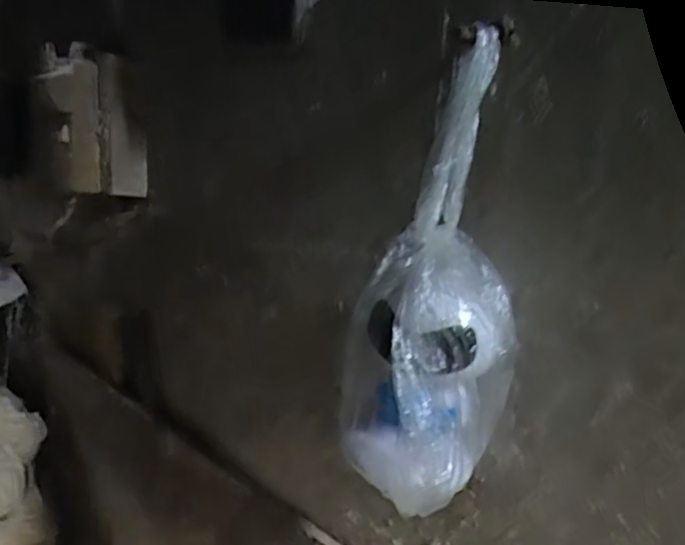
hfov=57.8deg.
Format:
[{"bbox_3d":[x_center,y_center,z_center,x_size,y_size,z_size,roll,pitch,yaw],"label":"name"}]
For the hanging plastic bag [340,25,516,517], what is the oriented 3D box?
[{"bbox_3d":[0.052,0.002,0.312,0.070,0.216,0.084,-3,14,-27],"label":"hanging plastic bag"}]

